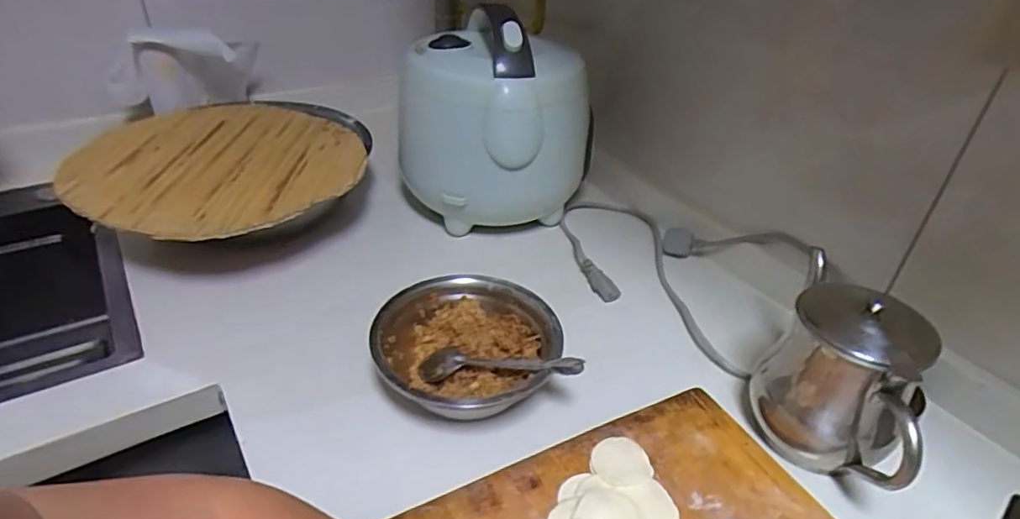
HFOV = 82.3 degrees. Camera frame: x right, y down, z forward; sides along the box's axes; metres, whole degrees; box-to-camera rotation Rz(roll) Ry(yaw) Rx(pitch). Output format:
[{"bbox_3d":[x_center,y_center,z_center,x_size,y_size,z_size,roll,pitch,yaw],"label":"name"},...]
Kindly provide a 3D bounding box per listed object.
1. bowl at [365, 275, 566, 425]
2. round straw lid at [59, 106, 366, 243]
[{"bbox_3d":[-0.040,0.090,0.555,0.163,0.067,0.163,2,34,-2],"label":"bowl"},{"bbox_3d":[-0.348,-0.124,0.715,0.338,0.018,0.321,2,34,-2],"label":"round straw lid"}]

